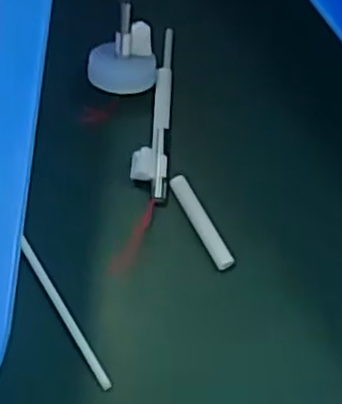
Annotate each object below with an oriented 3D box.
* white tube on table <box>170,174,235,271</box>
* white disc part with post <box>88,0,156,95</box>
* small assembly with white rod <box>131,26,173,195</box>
[{"bbox_3d":[0.008,0.005,0.210,0.005,0.004,0.030,-26,69,-9],"label":"white tube on table"},{"bbox_3d":[-0.015,-0.046,0.220,0.020,0.021,0.018,-3,67,0],"label":"white disc part with post"},{"bbox_3d":[-0.005,-0.029,0.224,0.010,0.006,0.058,2,67,2],"label":"small assembly with white rod"}]

